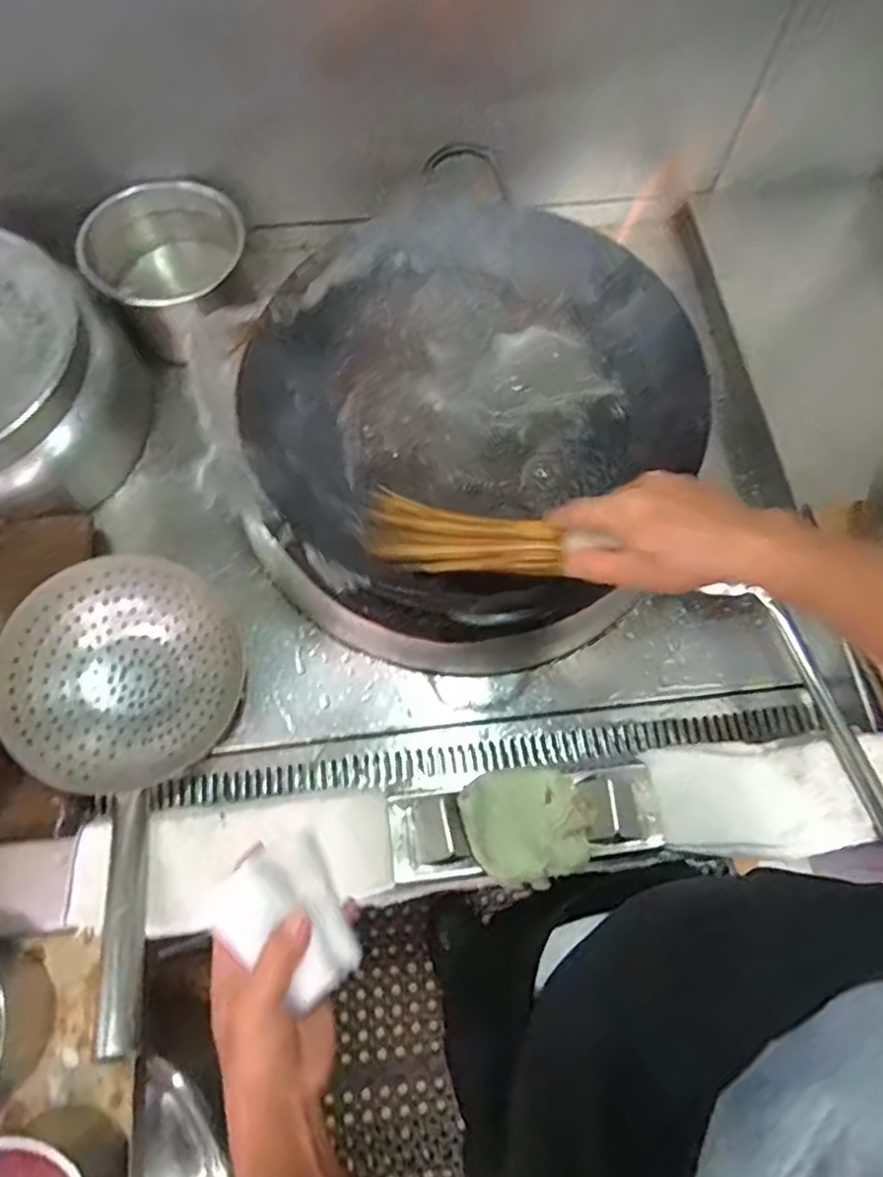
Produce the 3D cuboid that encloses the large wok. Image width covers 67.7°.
[{"bbox_3d":[0.016,-0.194,0.675,0.427,0.108,0.400,0,69,-1],"label":"large wok"}]

